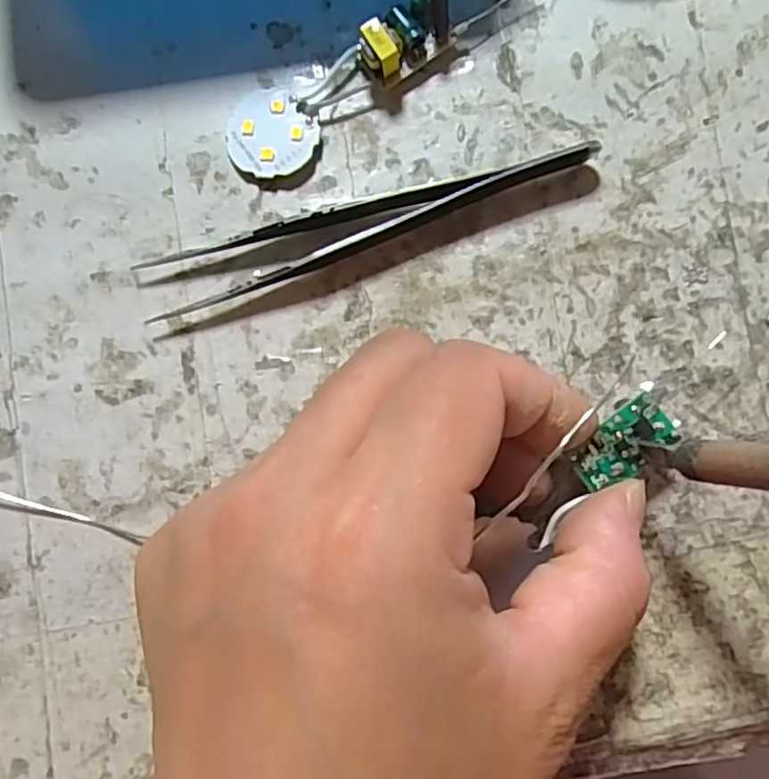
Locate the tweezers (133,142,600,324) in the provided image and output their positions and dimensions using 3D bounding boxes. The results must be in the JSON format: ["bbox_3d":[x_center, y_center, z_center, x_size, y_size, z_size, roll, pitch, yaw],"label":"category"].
[{"bbox_3d":[-0.003,-0.040,0.164,0.116,0.009,0.015,-15,85,1],"label":"tweezers"}]

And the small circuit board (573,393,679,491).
[{"bbox_3d":[0.053,0.012,0.148,0.023,0.004,0.013,-35,85,0],"label":"small circuit board"}]

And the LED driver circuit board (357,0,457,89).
[{"bbox_3d":[0.005,-0.087,0.164,0.023,0.015,0.013,-35,85,0],"label":"LED driver circuit board"}]

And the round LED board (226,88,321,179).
[{"bbox_3d":[-0.029,-0.064,0.169,0.023,0.004,0.022,0,86,3],"label":"round LED board"}]

